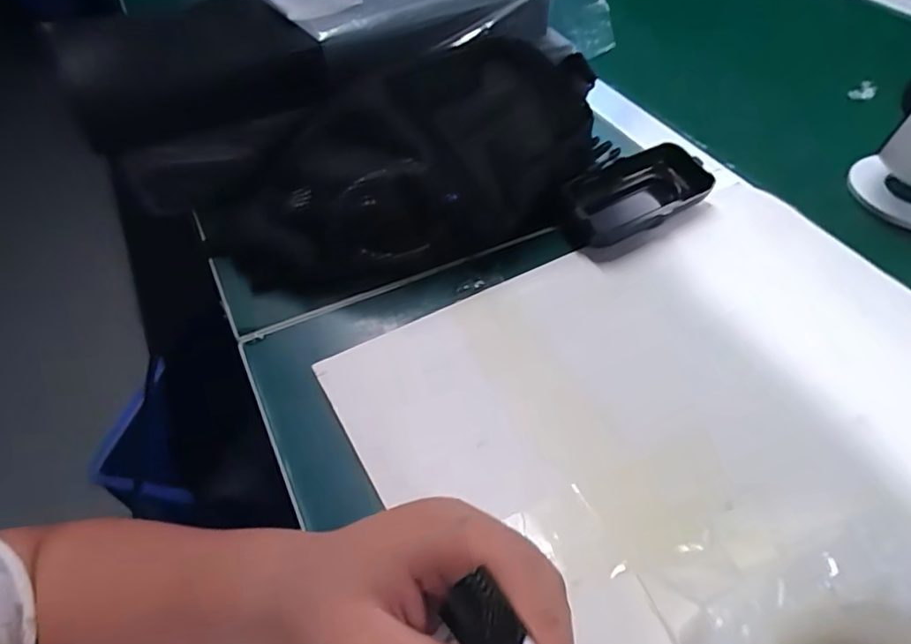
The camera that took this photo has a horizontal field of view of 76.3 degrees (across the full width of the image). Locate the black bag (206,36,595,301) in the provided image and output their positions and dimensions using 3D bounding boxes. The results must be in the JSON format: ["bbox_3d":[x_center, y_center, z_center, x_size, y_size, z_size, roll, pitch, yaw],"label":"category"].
[{"bbox_3d":[-0.029,-0.105,0.400,0.260,0.086,0.118,-23,51,-18],"label":"black bag"}]

